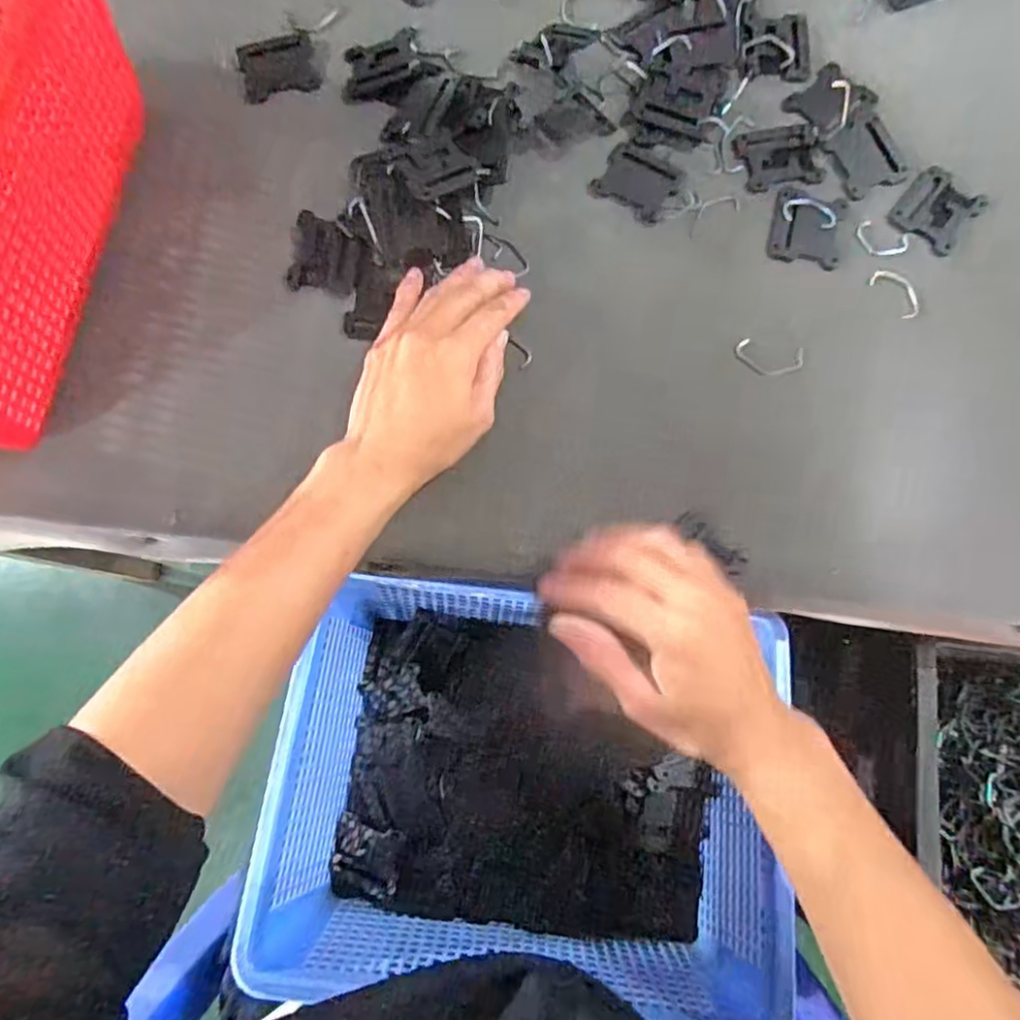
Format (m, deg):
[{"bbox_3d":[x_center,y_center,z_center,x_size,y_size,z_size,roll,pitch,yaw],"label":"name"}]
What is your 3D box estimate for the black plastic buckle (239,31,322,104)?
[{"bbox_3d":[-0.156,-0.299,0.437,0.052,0.006,0.046,-16,78,-3],"label":"black plastic buckle"}]

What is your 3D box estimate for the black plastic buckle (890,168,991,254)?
[{"bbox_3d":[0.268,-0.189,0.403,0.043,0.007,0.051,40,81,8],"label":"black plastic buckle"}]

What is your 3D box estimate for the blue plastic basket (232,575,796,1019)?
[{"bbox_3d":[0.008,0.177,0.408,0.291,0.093,0.237,6,75,1],"label":"blue plastic basket"}]

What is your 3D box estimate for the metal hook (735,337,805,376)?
[{"bbox_3d":[0.154,-0.090,0.380,0.042,0.005,0.022,9,75,2],"label":"metal hook"}]

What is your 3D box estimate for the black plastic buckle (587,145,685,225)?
[{"bbox_3d":[0.081,-0.209,0.412,0.050,0.004,0.044,29,79,7],"label":"black plastic buckle"}]

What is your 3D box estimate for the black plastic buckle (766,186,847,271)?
[{"bbox_3d":[0.186,-0.177,0.403,0.043,0.006,0.049,13,78,3],"label":"black plastic buckle"}]

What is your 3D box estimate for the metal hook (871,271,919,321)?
[{"bbox_3d":[0.238,-0.134,0.392,0.019,0.004,0.036,-36,78,-9],"label":"metal hook"}]

